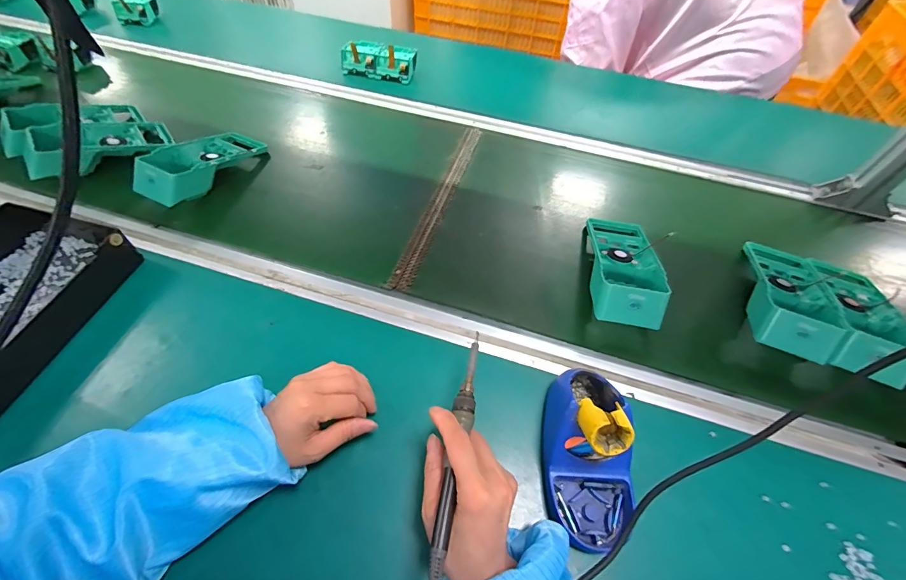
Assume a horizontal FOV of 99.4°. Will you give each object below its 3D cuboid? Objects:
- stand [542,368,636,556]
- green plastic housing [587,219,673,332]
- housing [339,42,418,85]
[{"bbox_3d":[0.129,0.145,0.355,0.077,0.092,0.158,3,55,-2],"label":"stand"},{"bbox_3d":[0.226,-0.036,0.509,0.085,0.058,0.185,10,55,5],"label":"green plastic housing"},{"bbox_3d":[-0.154,-0.482,0.808,0.150,0.056,0.067,15,56,8],"label":"housing"}]

